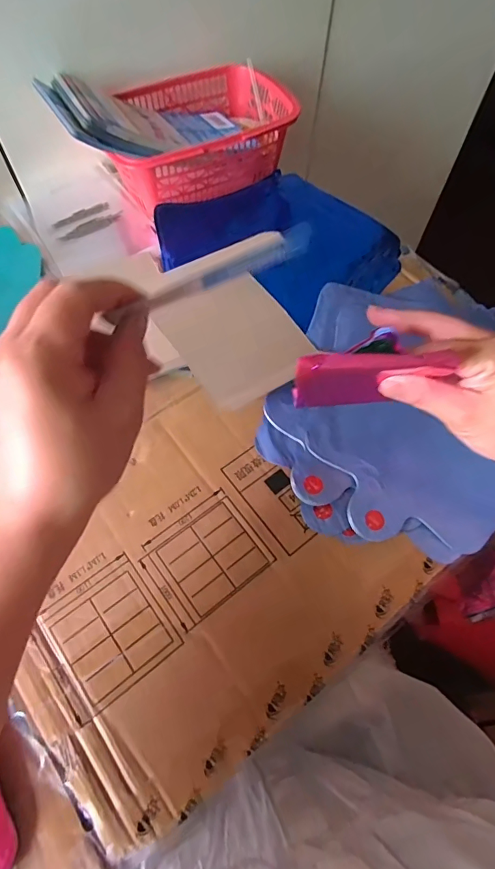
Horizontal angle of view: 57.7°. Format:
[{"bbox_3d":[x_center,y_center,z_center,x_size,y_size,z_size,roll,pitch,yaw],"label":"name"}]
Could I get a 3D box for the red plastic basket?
[{"bbox_3d":[-0.059,-0.344,0.517,0.206,0.073,0.159,-20,66,-10],"label":"red plastic basket"}]

